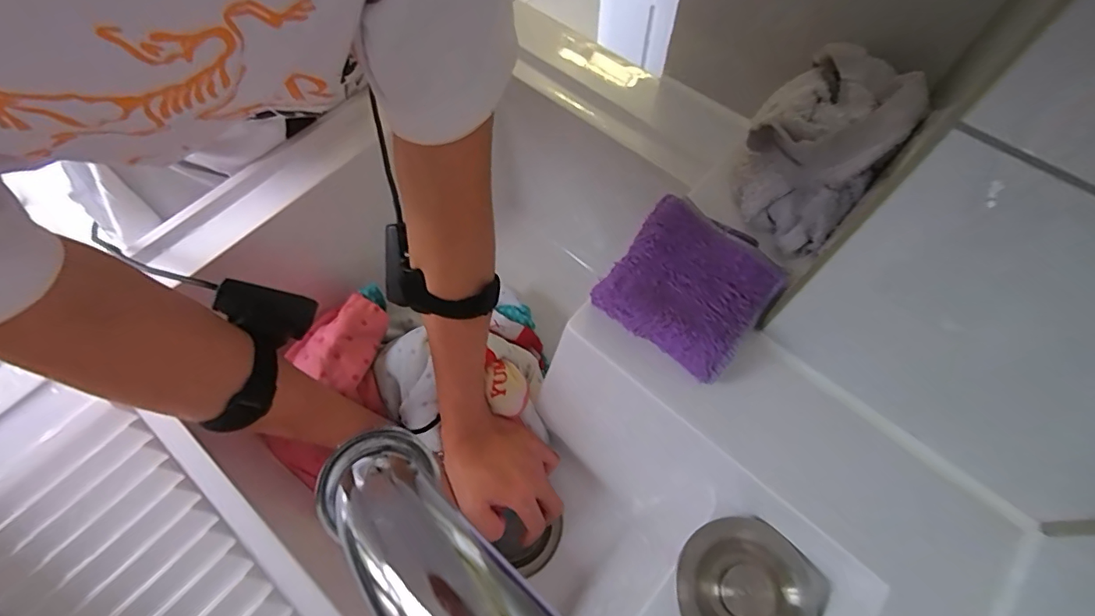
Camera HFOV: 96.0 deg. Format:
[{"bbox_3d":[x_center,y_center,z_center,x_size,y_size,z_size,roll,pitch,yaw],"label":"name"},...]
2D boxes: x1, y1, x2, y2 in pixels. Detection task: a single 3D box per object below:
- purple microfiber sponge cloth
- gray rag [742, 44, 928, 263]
[{"bbox_3d":[0.094,-0.018,0.323,0.094,0.016,0.100,37,70,16],"label":"purple microfiber sponge cloth"},{"bbox_3d":[0.180,-0.108,0.334,0.082,0.097,0.085,35,70,16],"label":"gray rag"}]

